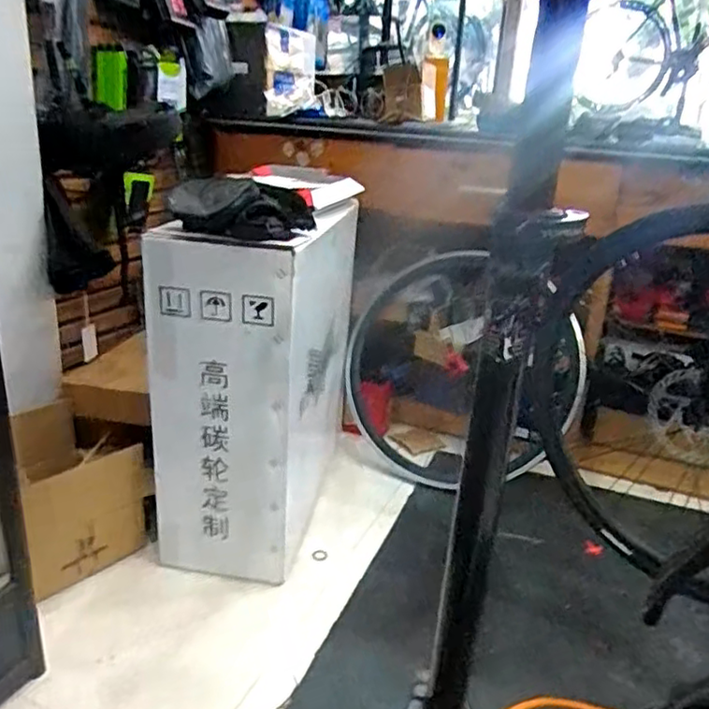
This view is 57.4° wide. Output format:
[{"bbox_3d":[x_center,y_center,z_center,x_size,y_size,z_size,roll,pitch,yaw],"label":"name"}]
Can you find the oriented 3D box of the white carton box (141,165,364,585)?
[{"bbox_3d":[-0.185,0.027,1.476,0.270,0.713,0.686,8,21,11],"label":"white carton box"}]

